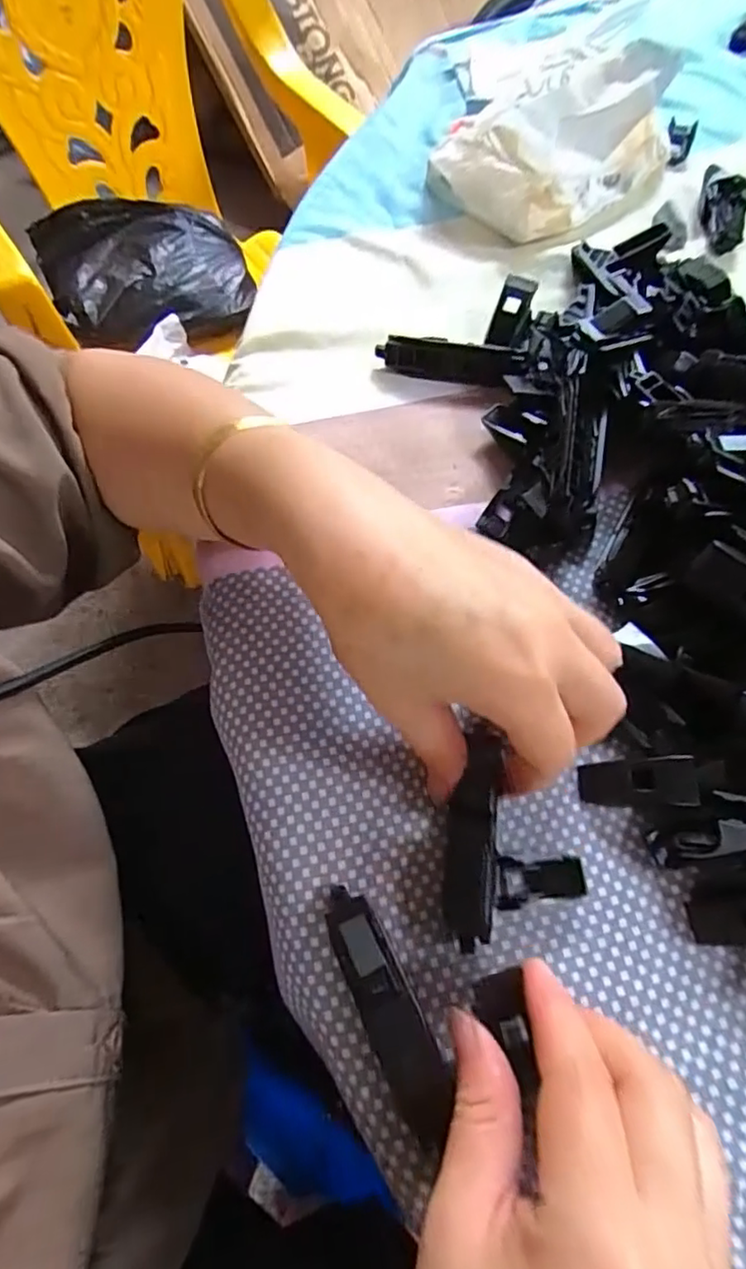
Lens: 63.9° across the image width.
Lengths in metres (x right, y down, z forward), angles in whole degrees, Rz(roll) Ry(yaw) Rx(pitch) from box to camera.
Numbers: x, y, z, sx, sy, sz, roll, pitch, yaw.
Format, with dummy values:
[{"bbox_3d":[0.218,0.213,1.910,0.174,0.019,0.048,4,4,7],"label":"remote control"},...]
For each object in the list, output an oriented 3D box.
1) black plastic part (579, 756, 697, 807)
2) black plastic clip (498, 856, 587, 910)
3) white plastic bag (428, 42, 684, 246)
[{"bbox_3d":[0.101,0.057,0.230,0.042,0.012,0.017,-12,63,28],"label":"black plastic part"},{"bbox_3d":[0.063,0.090,0.221,0.035,0.011,0.017,-8,67,-4],"label":"black plastic clip"},{"bbox_3d":[0.119,-0.298,0.367,0.144,0.047,0.081,-27,68,-11],"label":"white plastic bag"}]

